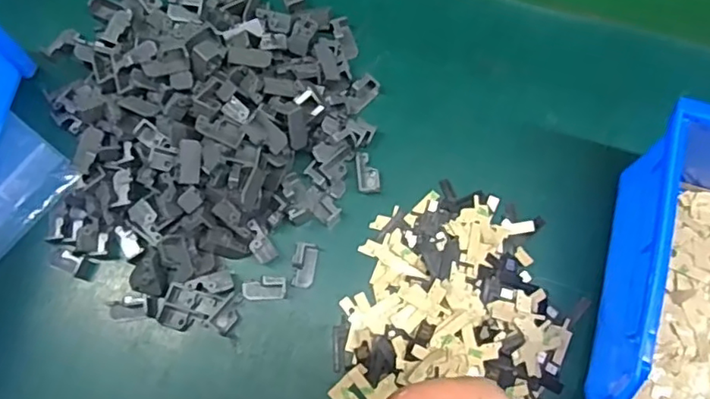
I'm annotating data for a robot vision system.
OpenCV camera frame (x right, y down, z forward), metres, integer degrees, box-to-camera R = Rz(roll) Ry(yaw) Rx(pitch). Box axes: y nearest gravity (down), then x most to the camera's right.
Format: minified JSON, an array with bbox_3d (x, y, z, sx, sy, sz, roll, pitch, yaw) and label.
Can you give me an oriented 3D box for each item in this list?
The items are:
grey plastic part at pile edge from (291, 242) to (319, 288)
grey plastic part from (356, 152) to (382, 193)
[{"bbox_3d":[-0.025,0.032,0.285,0.011,0.010,0.021,10,71,1],"label":"grey plastic part at pile edge"},{"bbox_3d":[0.007,-0.015,0.298,0.012,0.004,0.021,-4,72,-3],"label":"grey plastic part"}]

